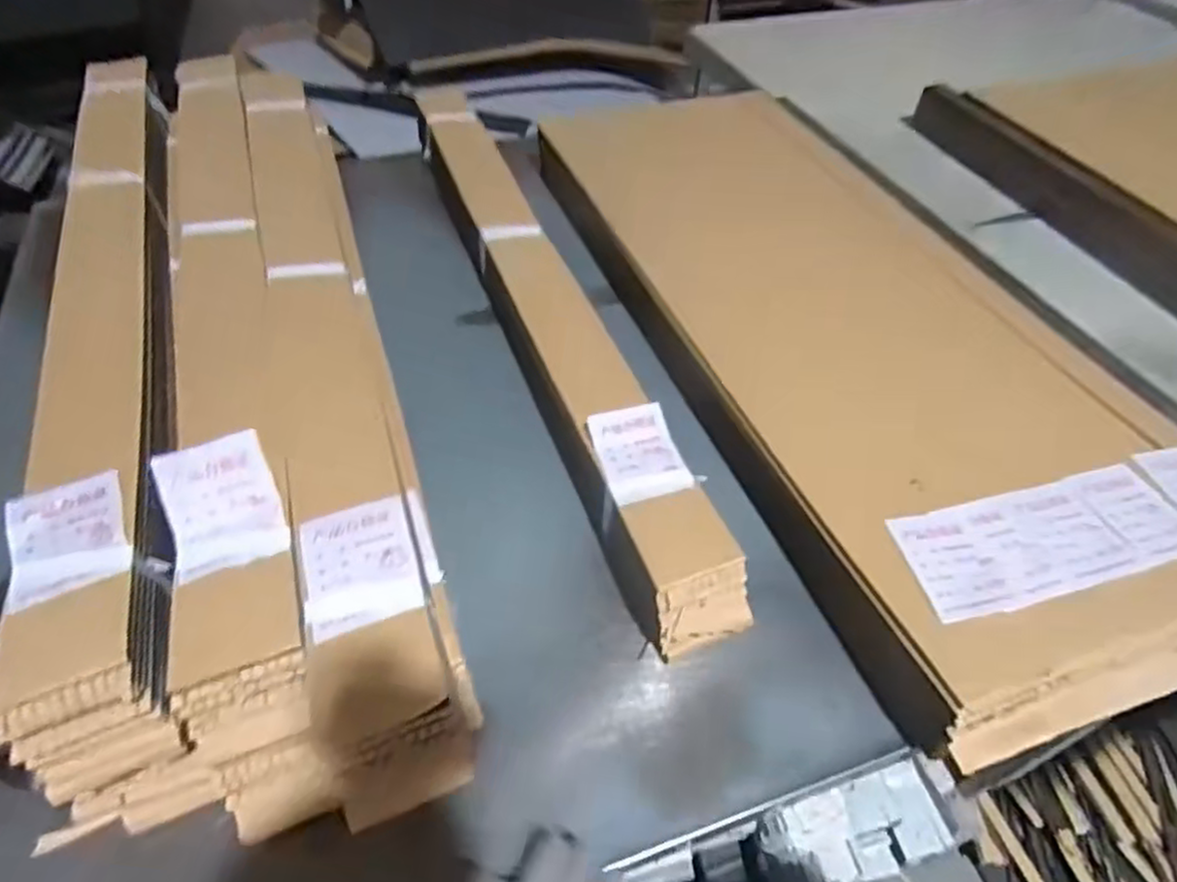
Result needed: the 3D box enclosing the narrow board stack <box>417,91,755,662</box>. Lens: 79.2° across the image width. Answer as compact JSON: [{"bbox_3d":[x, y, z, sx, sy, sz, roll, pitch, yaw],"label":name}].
[{"bbox_3d":[-0.061,-0.158,0.864,0.097,0.098,0.893,-16,52,-15],"label":"narrow board stack"}]

